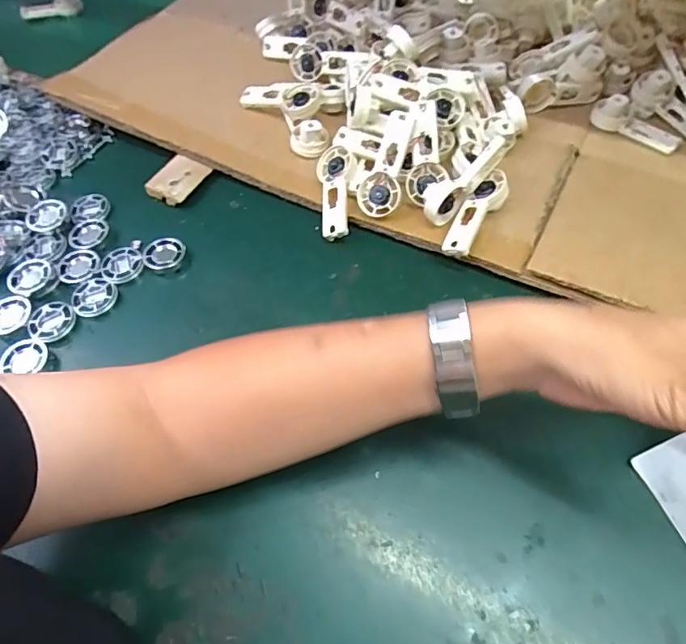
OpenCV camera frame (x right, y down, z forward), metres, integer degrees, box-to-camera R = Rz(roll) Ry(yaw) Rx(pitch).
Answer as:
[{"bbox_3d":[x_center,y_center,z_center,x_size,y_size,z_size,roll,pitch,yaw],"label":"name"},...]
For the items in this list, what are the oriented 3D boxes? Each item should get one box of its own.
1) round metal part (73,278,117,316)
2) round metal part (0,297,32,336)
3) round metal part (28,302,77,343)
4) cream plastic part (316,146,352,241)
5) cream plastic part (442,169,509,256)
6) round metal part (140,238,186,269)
[{"bbox_3d":[-0.227,-0.023,0.447,0.038,0.004,0.036,0,67,1],"label":"round metal part"},{"bbox_3d":[-0.301,-0.006,0.440,0.040,0.006,0.034,-18,58,-7],"label":"round metal part"},{"bbox_3d":[-0.259,-0.001,0.437,0.039,0.009,0.034,-28,60,-12],"label":"round metal part"},{"bbox_3d":[-0.008,-0.123,0.467,0.031,0.017,0.089,-3,73,3],"label":"cream plastic part"},{"bbox_3d":[0.117,-0.097,0.434,0.030,0.024,0.086,30,65,21],"label":"cream plastic part"},{"bbox_3d":[-0.169,-0.062,0.464,0.040,0.011,0.034,-13,62,-6],"label":"round metal part"}]

